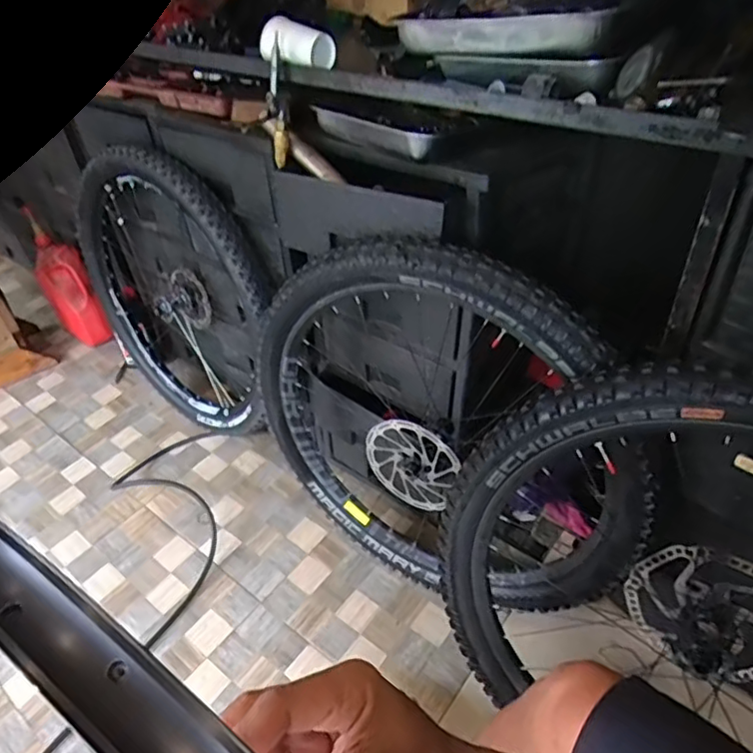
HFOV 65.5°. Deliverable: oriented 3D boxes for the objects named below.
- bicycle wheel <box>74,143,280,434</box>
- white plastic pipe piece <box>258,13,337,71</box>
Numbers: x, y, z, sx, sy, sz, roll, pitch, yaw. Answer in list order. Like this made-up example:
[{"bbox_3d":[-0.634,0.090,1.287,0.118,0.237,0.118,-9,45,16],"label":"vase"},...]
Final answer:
[{"bbox_3d":[-0.493,-0.188,1.375,0.709,0.665,0.115,23,48,30],"label":"bicycle wheel"},{"bbox_3d":[-0.115,-0.480,0.847,0.114,0.054,0.050,19,43,3],"label":"white plastic pipe piece"}]

